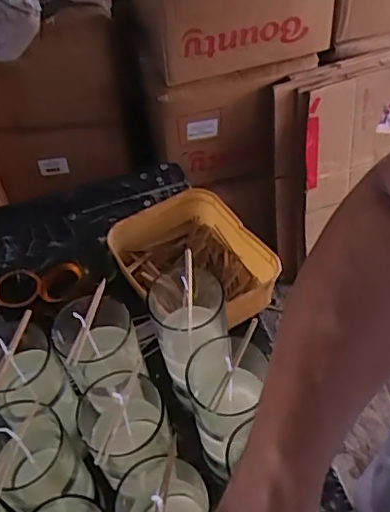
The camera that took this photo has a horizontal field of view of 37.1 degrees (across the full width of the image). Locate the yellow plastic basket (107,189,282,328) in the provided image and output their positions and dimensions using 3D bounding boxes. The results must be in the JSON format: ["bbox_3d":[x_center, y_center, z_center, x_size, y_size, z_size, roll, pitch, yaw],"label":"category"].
[{"bbox_3d":[-0.001,0.013,0.753,0.155,0.073,0.185,-29,54,-19],"label":"yellow plastic basket"}]

